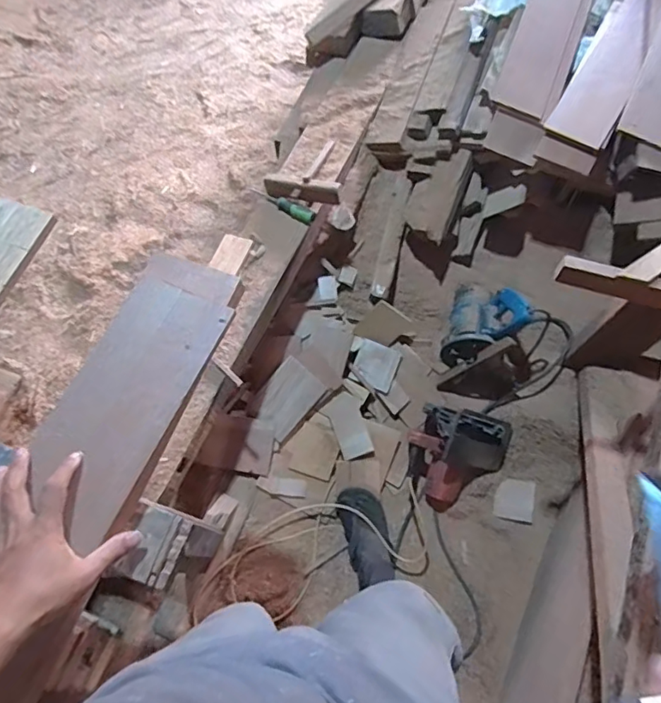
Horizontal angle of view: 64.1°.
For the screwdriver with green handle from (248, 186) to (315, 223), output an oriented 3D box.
[{"bbox_3d":[-0.122,-0.366,1.299,0.182,0.025,0.030,30,71,12],"label":"screwdriver with green handle"}]

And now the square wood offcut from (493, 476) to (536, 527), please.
[{"bbox_3d":[0.474,0.383,1.359,0.095,0.007,0.109,6,70,22],"label":"square wood offcut"}]

